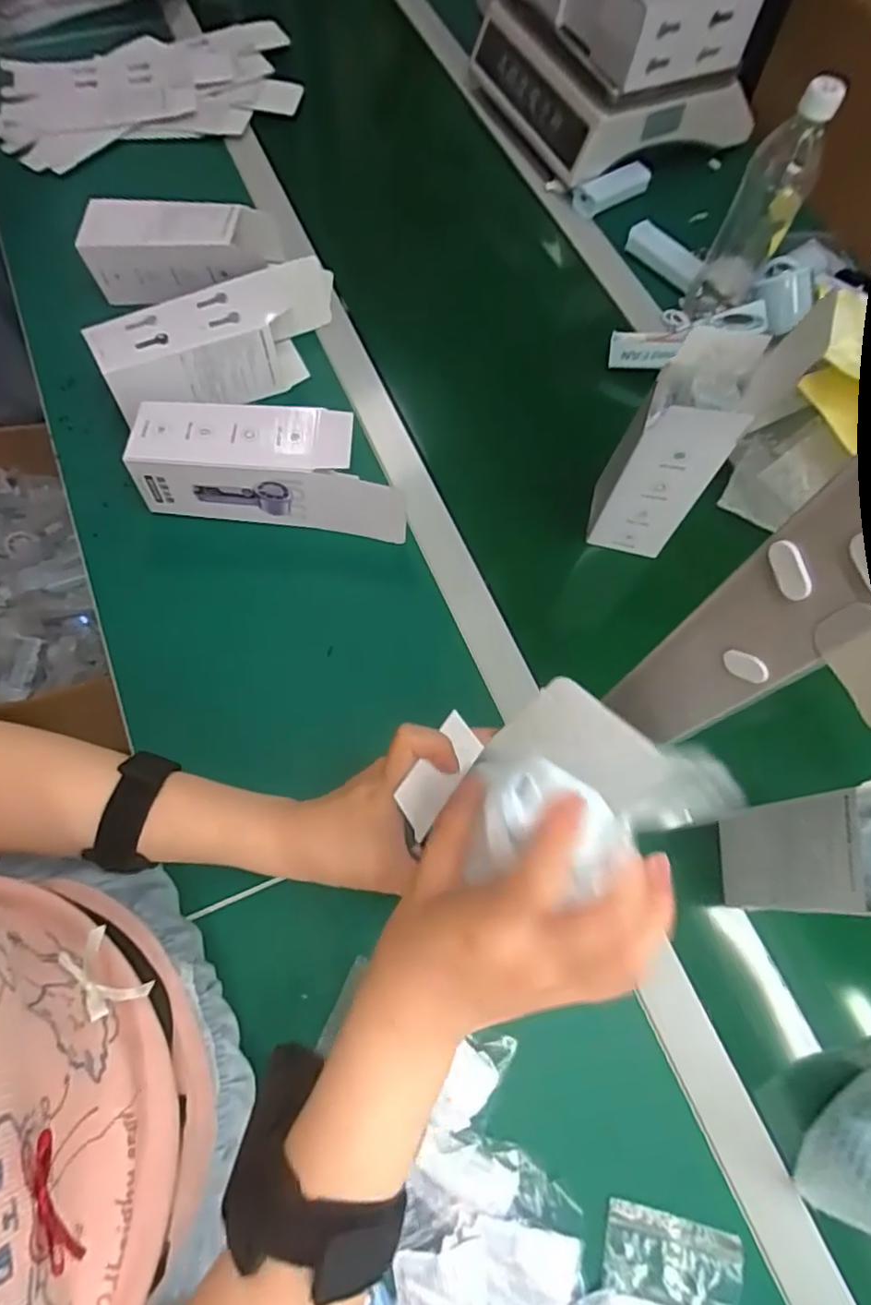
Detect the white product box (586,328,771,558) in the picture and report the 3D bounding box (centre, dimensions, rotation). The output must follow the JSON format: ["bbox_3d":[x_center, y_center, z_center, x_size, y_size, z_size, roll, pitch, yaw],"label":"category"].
[{"bbox_3d":[0.199,-0.173,0.524,0.065,0.180,0.087,21,69,6],"label":"white product box"}]

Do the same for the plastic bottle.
[{"bbox_3d":[0.341,-0.461,0.633,0.064,0.215,0.058,24,70,7],"label":"plastic bottle"}]

